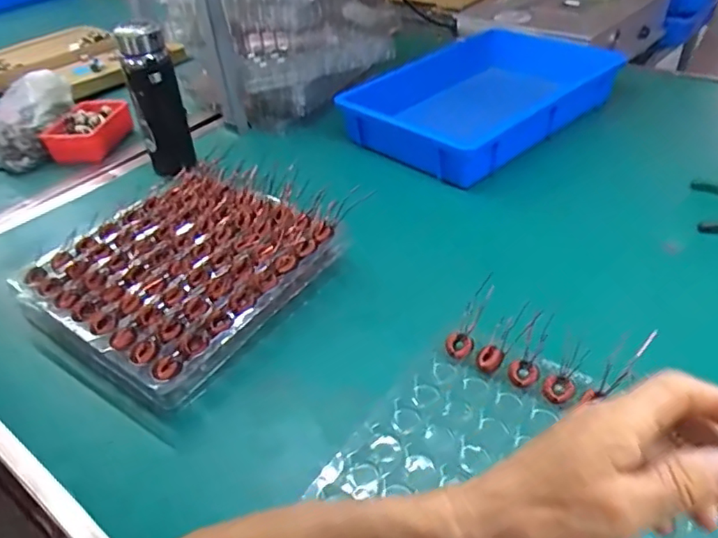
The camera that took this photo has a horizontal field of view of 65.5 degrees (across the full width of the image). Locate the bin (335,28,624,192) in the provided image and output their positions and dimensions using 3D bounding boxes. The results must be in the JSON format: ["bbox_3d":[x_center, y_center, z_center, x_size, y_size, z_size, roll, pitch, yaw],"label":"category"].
[{"bbox_3d":[0.215,-0.308,0.992,0.460,0.080,0.322,-32,46,-28],"label":"bin"}]

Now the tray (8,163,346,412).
[{"bbox_3d":[-0.205,0.002,0.654,0.269,0.068,0.289,23,47,30],"label":"tray"}]

